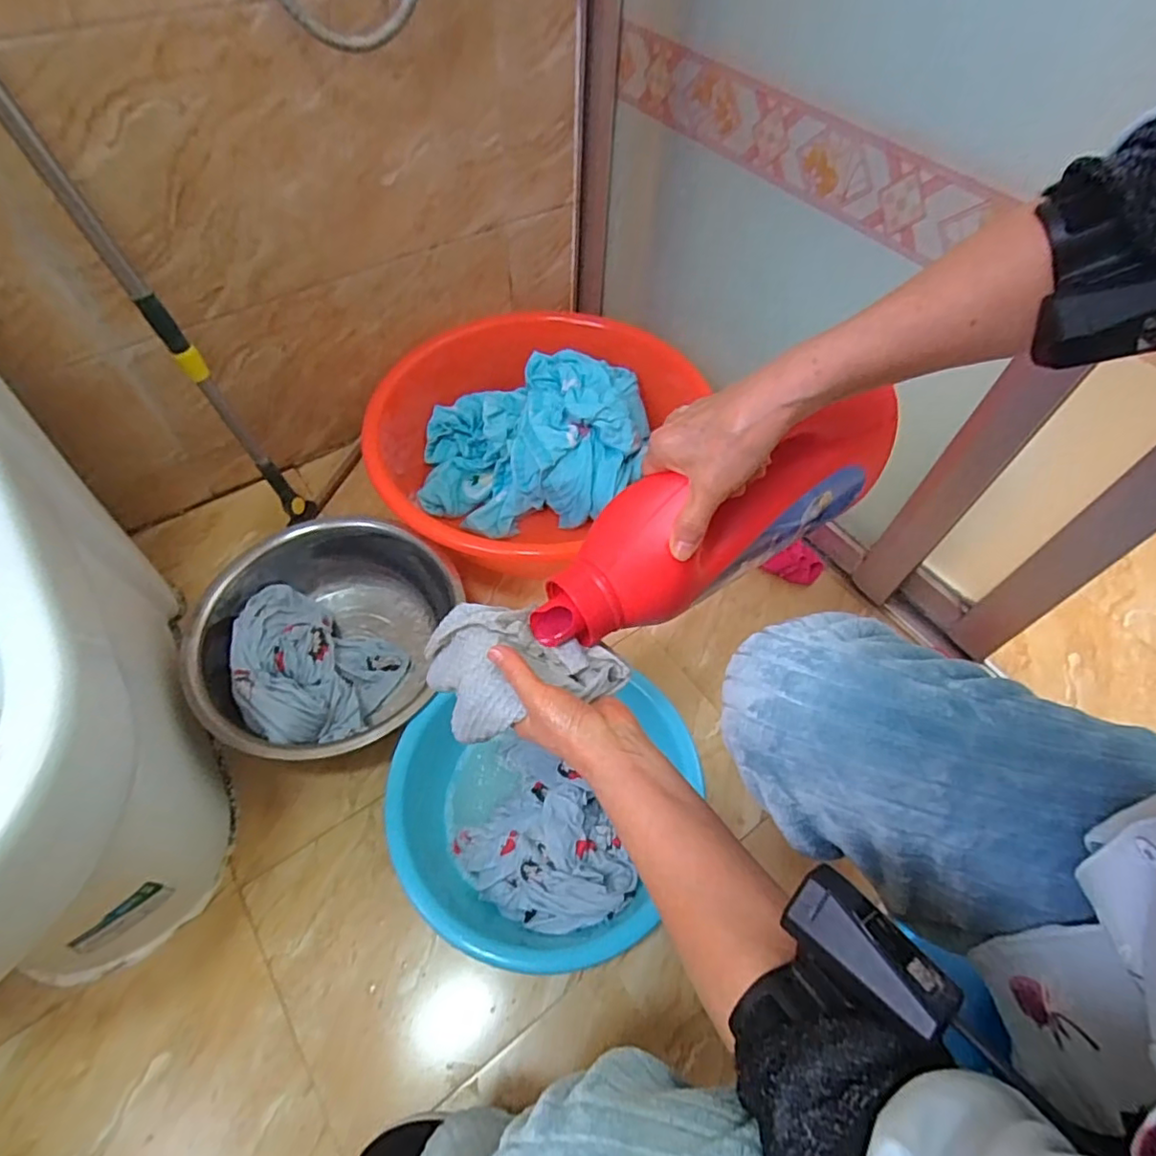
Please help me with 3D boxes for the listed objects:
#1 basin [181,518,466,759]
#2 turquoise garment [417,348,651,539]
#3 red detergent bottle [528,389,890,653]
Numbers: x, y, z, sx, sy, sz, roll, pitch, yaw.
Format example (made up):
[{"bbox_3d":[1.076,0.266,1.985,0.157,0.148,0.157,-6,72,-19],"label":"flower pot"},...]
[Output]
[{"bbox_3d":[-0.328,0.078,0.800,0.297,0.120,0.320,1,57,-2],"label":"basin"},{"bbox_3d":[-0.065,-0.236,0.975,0.372,0.123,0.293,1,57,-2],"label":"turquoise garment"},{"bbox_3d":[0.104,-0.042,0.453,0.311,0.104,0.078,-28,64,-3],"label":"red detergent bottle"}]

